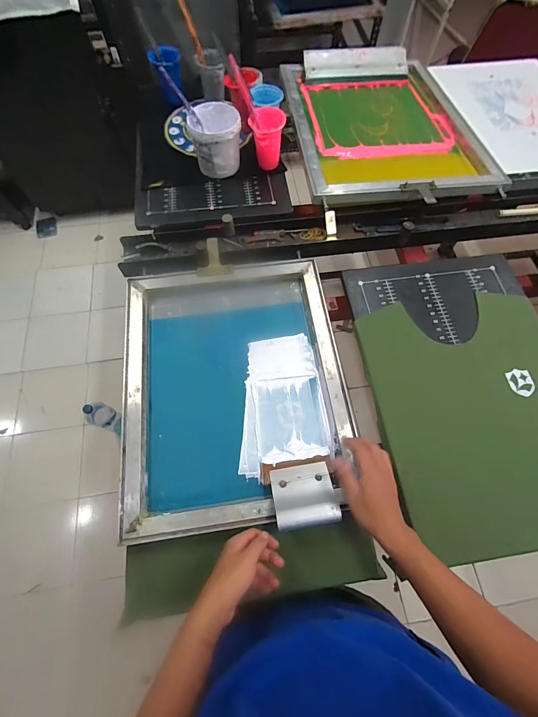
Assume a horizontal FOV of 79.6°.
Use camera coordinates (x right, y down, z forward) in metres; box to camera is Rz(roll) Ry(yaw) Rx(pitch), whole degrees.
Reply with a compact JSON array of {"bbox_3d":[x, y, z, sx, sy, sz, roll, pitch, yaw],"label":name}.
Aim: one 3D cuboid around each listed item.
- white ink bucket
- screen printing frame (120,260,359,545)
[{"bbox_3d":[-0.134,-0.559,0.832,0.121,0.119,0.128,-1,62,3],"label":"white ink bucket"},{"bbox_3d":[-0.068,0.043,0.632,0.403,0.043,0.503,-8,68,-3],"label":"screen printing frame"}]

